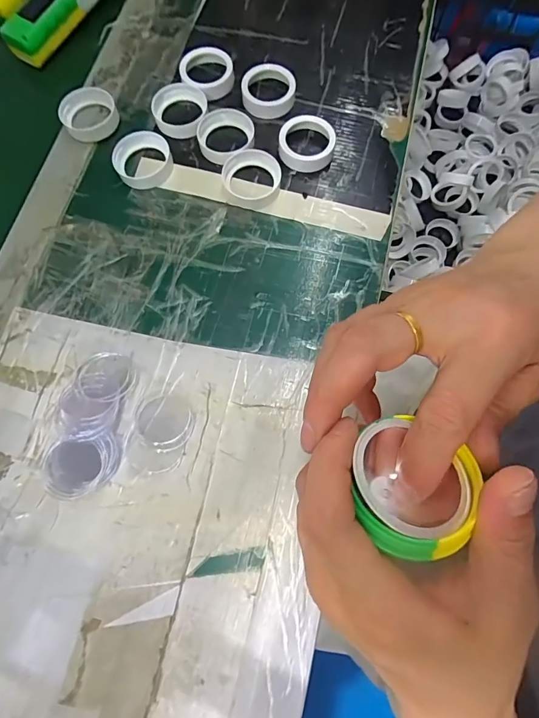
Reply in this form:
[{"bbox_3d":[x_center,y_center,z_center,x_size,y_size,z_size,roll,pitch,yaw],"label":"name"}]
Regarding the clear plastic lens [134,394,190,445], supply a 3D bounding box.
[{"bbox_3d":[-0.085,0.048,0.307,0.040,0.004,0.037,17,75,5],"label":"clear plastic lens"}]

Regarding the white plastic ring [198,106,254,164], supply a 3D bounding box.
[{"bbox_3d":[-0.042,-0.215,0.374,0.053,0.016,0.054,0,74,0],"label":"white plastic ring"}]

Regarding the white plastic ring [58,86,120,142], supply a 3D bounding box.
[{"bbox_3d":[-0.179,-0.244,0.387,0.053,0.016,0.052,0,74,0],"label":"white plastic ring"}]

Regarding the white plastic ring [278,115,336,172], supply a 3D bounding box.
[{"bbox_3d":[0.036,-0.204,0.369,0.052,0.019,0.048,0,74,0],"label":"white plastic ring"}]

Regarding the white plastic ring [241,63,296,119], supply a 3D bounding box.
[{"bbox_3d":[-0.001,-0.268,0.388,0.052,0.018,0.052,0,74,0],"label":"white plastic ring"}]

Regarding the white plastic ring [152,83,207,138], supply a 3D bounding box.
[{"bbox_3d":[-0.090,-0.250,0.388,0.050,0.014,0.052,0,74,0],"label":"white plastic ring"}]

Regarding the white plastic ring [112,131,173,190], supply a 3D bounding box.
[{"bbox_3d":[-0.122,-0.191,0.372,0.054,0.017,0.049,-16,75,-5],"label":"white plastic ring"}]

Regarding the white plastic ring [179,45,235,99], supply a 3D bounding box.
[{"bbox_3d":[-0.064,-0.293,0.396,0.052,0.019,0.051,0,74,0],"label":"white plastic ring"}]

